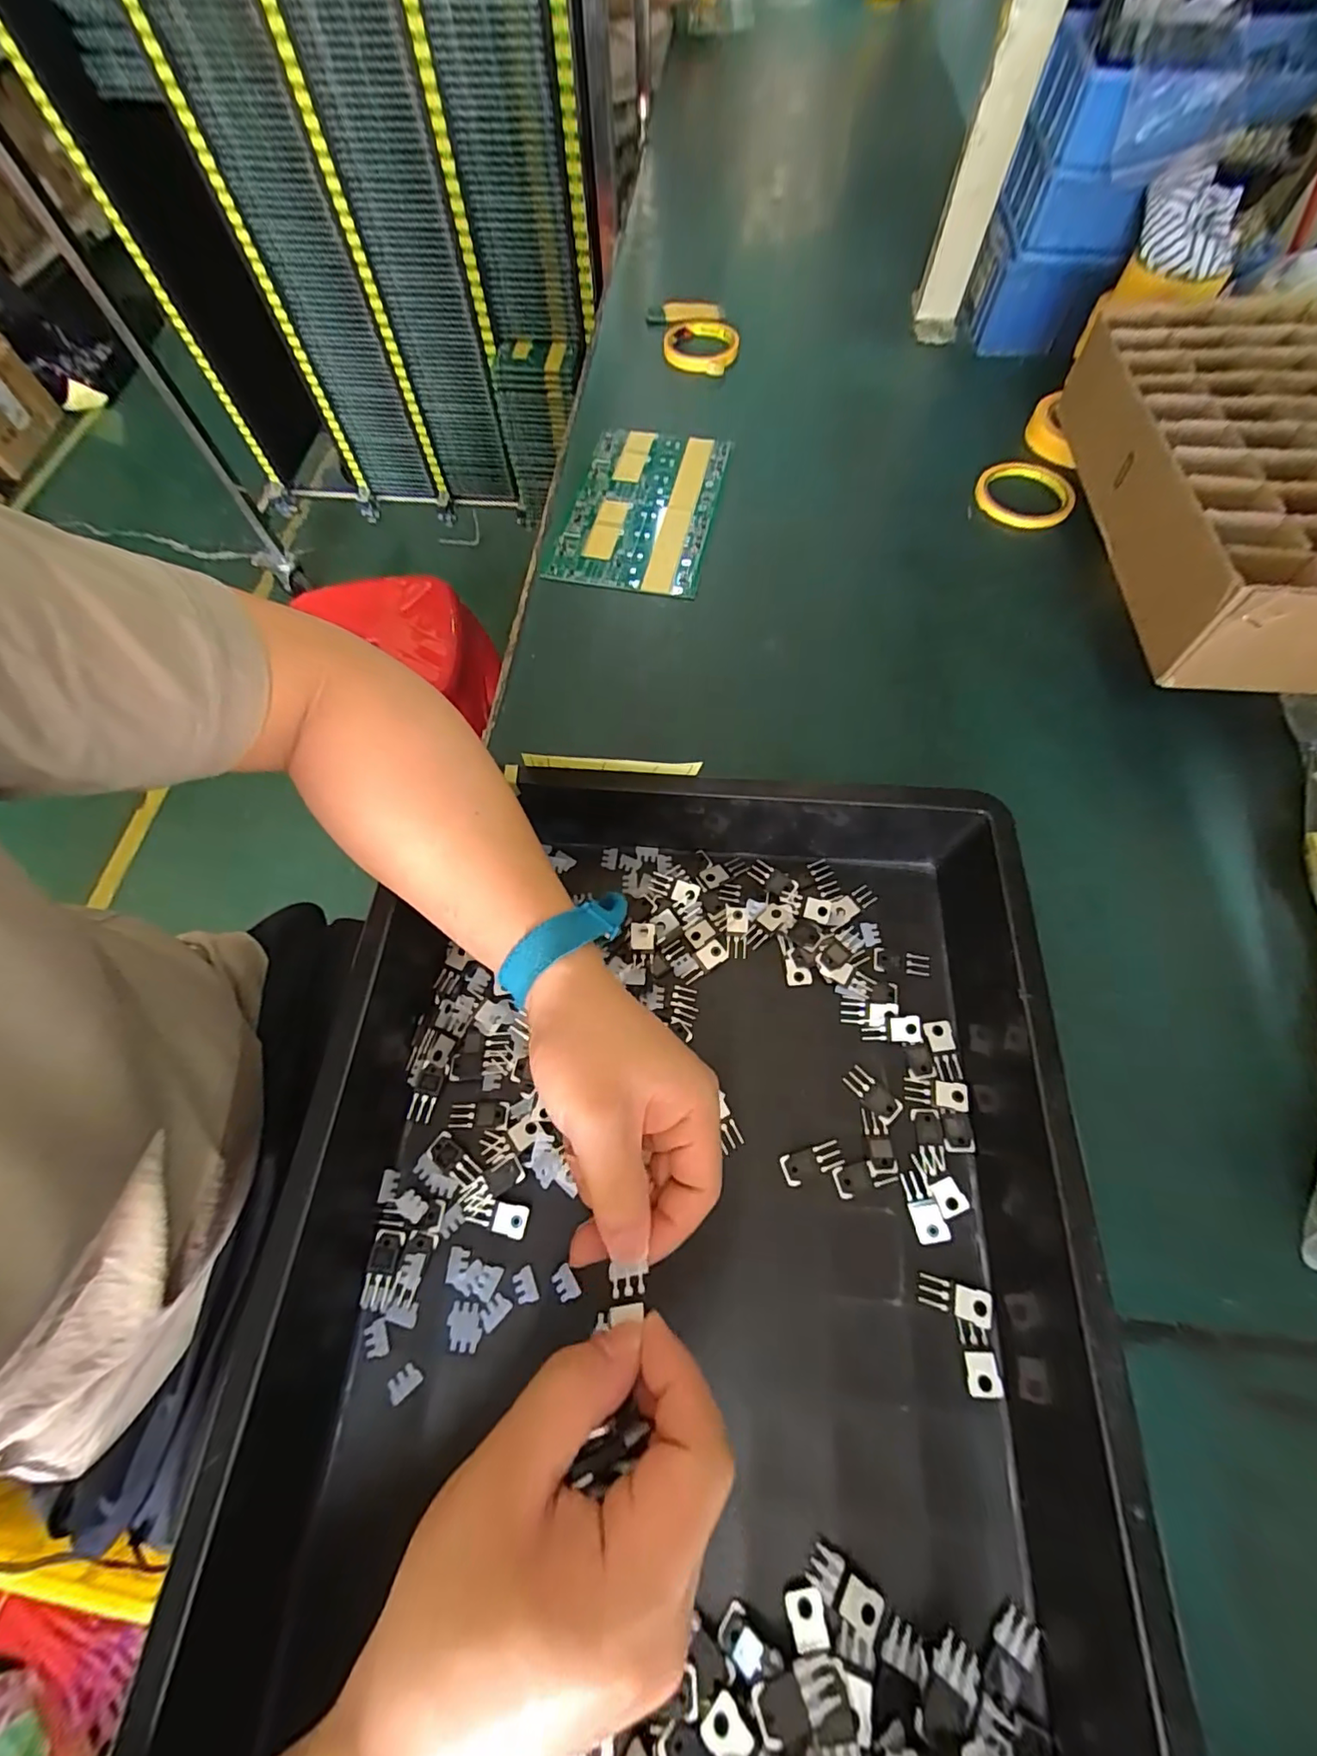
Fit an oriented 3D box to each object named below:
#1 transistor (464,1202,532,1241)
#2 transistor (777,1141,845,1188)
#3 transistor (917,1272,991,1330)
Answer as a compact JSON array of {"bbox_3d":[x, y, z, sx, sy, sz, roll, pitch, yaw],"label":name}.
[{"bbox_3d":[-0.089,0.188,0.309,0.033,0.004,0.016,12,66,5],"label":"transistor"},{"bbox_3d":[0.088,0.163,0.319,0.035,0.004,0.016,-15,66,-7],"label":"transistor"},{"bbox_3d":[0.154,0.219,0.290,0.034,0.004,0.016,11,65,19],"label":"transistor"}]

